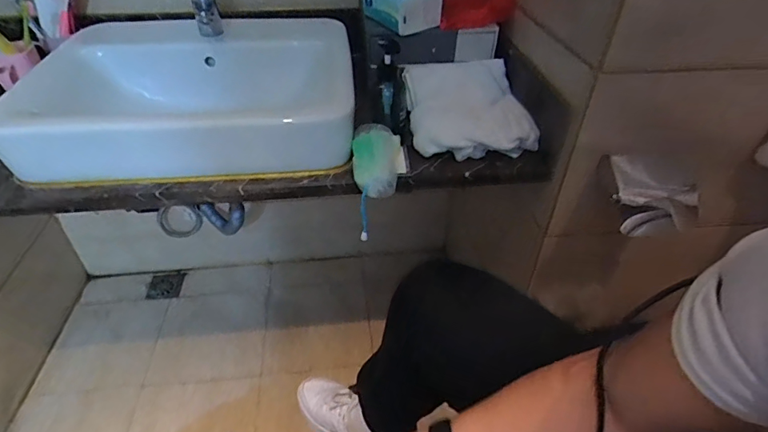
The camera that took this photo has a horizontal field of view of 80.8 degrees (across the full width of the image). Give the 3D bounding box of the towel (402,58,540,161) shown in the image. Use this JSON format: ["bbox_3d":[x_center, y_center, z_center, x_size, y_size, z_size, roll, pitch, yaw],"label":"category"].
[{"bbox_3d":[0.142,-0.195,0.805,0.196,0.078,0.230,-6,41,-9],"label":"towel"}]

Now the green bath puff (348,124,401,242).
[{"bbox_3d":[-0.011,-0.090,0.700,0.076,0.046,0.136,2,40,0],"label":"green bath puff"}]

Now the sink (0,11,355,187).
[{"bbox_3d":[-0.354,-0.238,0.831,0.577,0.127,0.440,-4,41,-6],"label":"sink"}]

